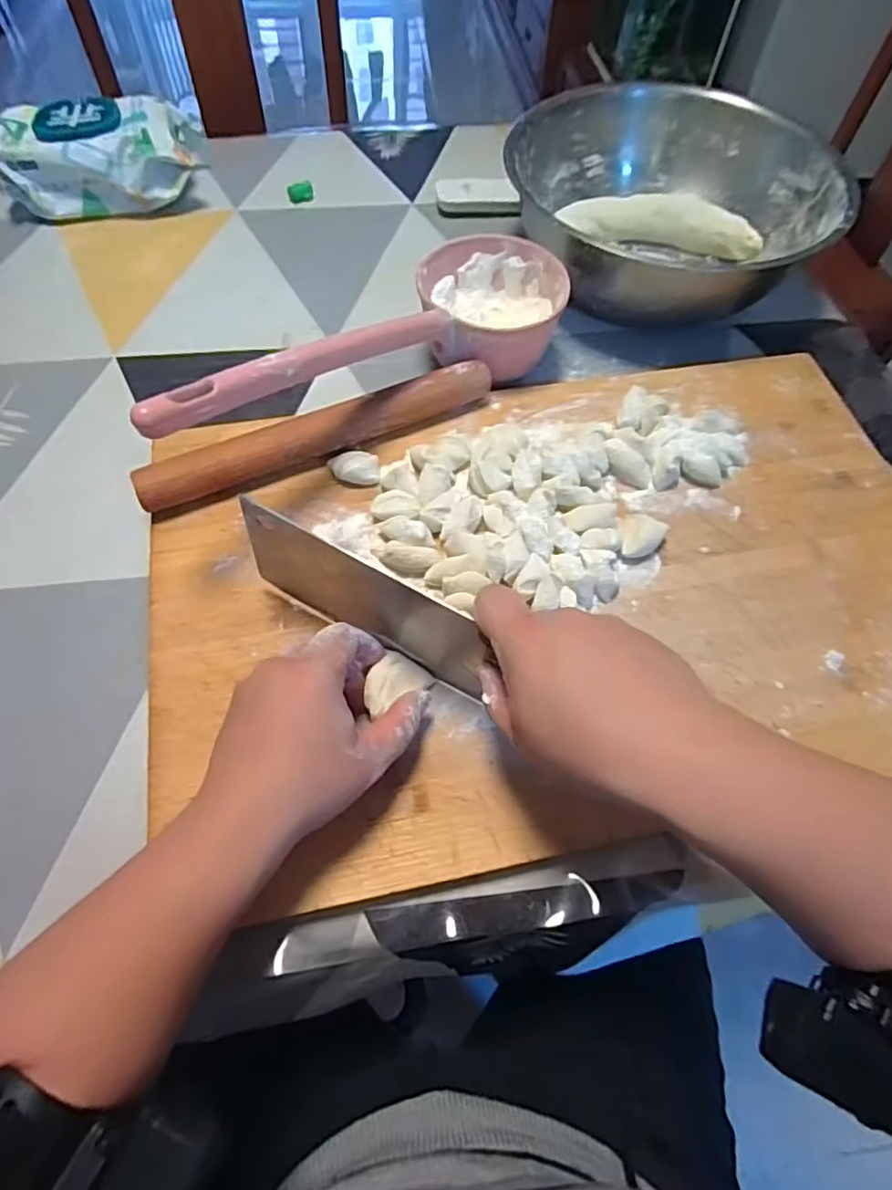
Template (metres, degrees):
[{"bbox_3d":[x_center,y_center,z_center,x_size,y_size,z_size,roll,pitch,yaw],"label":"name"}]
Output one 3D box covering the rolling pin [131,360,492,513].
[{"bbox_3d":[-0.087,-0.118,0.447,0.265,0.027,0.025,-24,65,-14],"label":"rolling pin"}]

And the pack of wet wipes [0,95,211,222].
[{"bbox_3d":[-0.344,-0.444,0.619,0.193,0.064,0.099,-17,63,-11],"label":"pack of wet wipes"}]

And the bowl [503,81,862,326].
[{"bbox_3d":[0.203,-0.377,0.590,0.281,0.109,0.281,1,61,-2],"label":"bowl"}]

